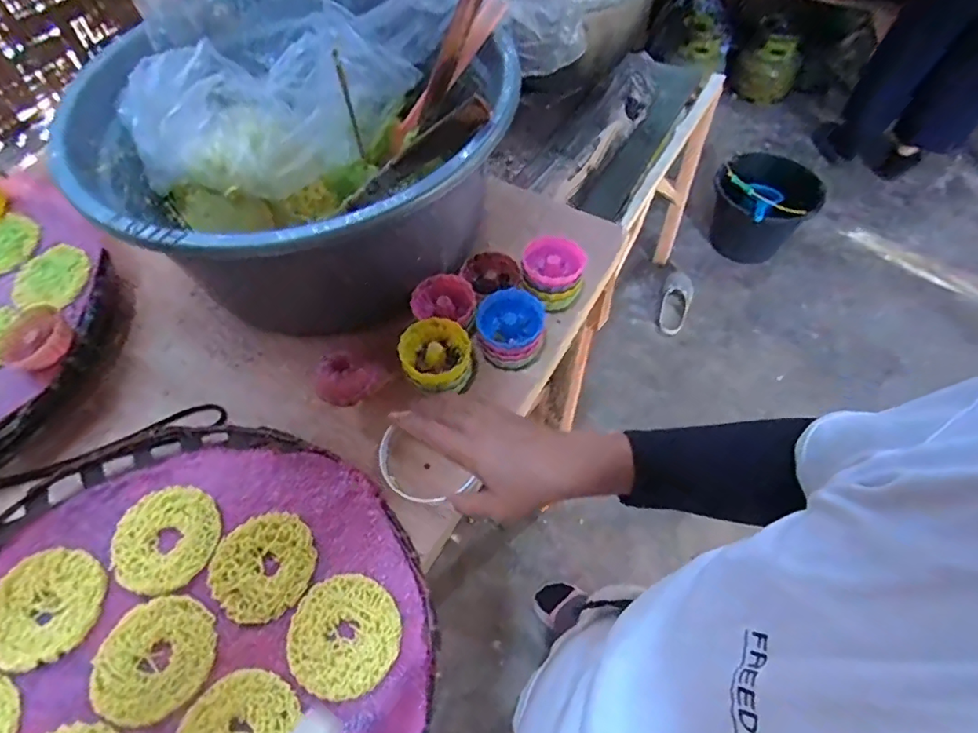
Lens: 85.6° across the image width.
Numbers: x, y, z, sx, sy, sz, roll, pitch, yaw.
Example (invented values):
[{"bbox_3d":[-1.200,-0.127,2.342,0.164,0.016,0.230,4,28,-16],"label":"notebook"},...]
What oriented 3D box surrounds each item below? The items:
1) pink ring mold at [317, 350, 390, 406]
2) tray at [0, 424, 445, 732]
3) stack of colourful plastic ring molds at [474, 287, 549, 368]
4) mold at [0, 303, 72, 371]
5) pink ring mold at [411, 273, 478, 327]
[{"bbox_3d":[-0.133,0.010,0.503,0.056,0.031,0.053,23,61,15],"label":"pink ring mold"},{"bbox_3d":[-0.230,0.209,0.375,0.376,0.022,0.343,-1,58,1],"label":"tray"},{"bbox_3d":[0.022,-0.035,0.506,0.064,0.050,0.077,5,58,5],"label":"stack of colourful plastic ring molds"},{"bbox_3d":[-0.412,-0.023,0.481,0.061,0.018,0.056,-1,58,1],"label":"mold"},{"bbox_3d":[-0.044,-0.064,0.528,0.059,0.019,0.058,-38,84,-3],"label":"pink ring mold"}]

